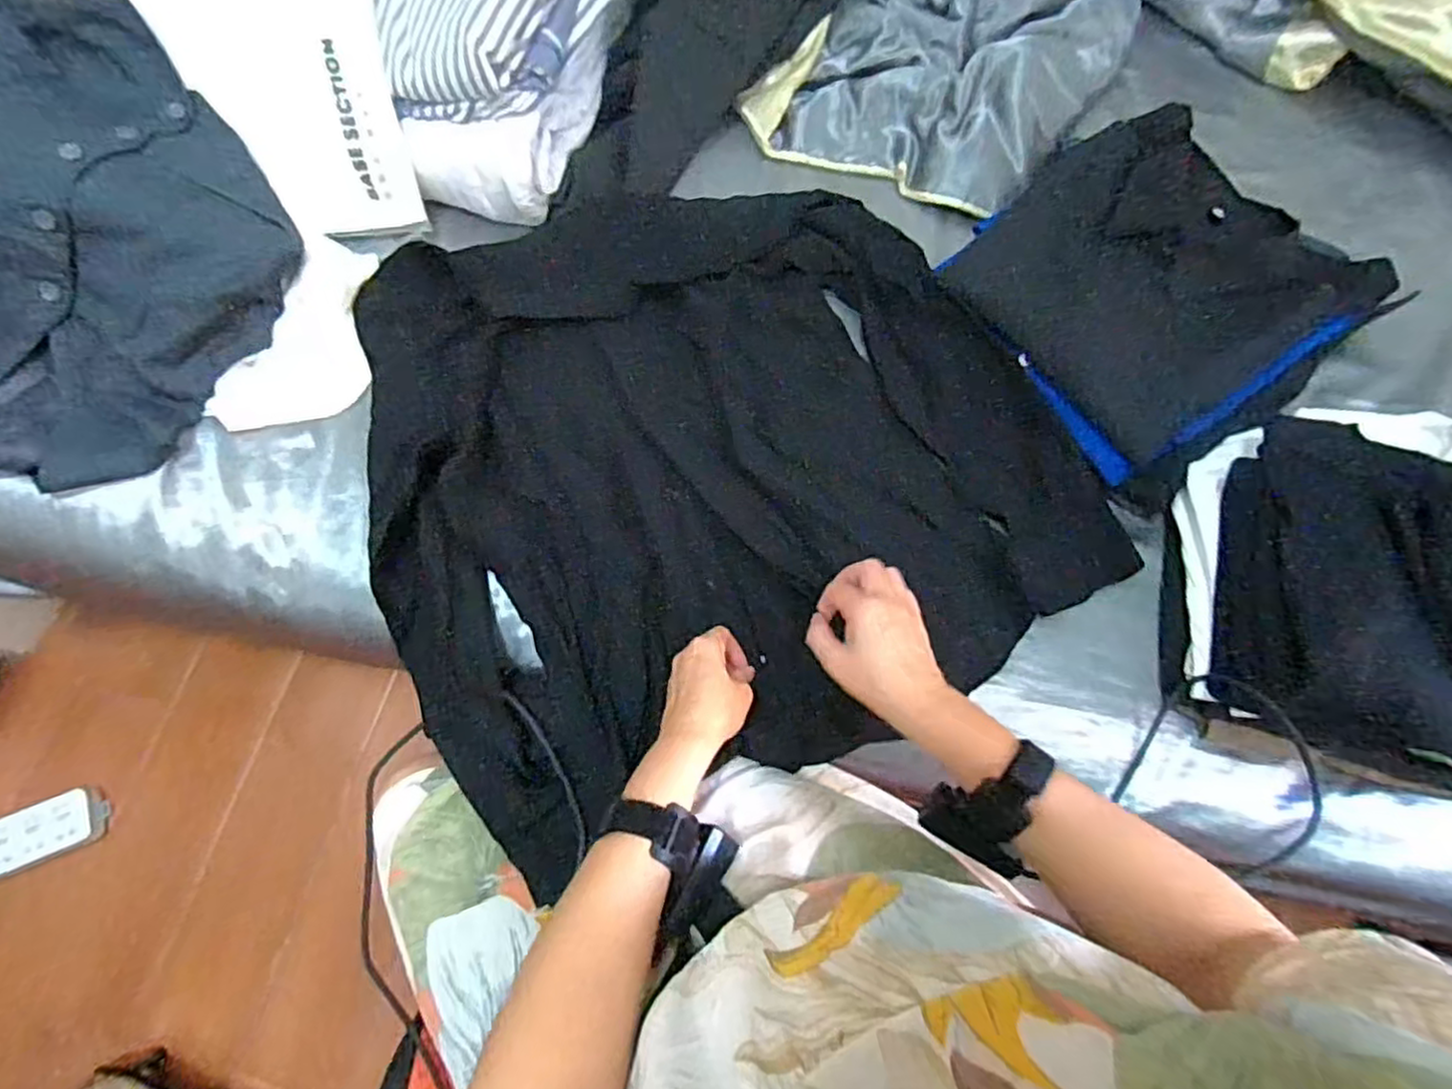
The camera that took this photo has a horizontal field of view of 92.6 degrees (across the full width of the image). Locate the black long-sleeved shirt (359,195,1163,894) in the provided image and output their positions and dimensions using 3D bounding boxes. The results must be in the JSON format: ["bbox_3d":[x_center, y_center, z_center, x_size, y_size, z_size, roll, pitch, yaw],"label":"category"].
[{"bbox_3d":[-0.025,-0.084,0.625,0.577,0.038,0.548,-26,74,-10],"label":"black long-sleeved shirt"}]

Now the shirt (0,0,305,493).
[{"bbox_3d":[-0.595,-0.269,0.600,0.382,0.133,0.403,1,72,-2],"label":"shirt"}]

